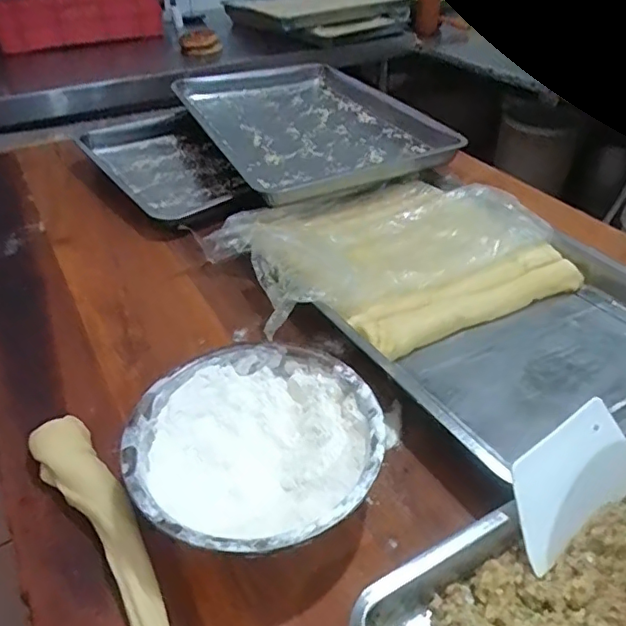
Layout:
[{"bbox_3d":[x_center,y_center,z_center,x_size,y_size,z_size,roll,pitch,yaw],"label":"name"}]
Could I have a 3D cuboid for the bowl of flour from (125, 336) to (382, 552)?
[{"bbox_3d":[-0.052,0.129,0.514,0.219,0.082,0.219,0,39,0],"label":"bowl of flour"}]

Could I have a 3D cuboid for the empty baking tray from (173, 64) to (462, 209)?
[{"bbox_3d":[-0.012,-0.404,1.130,0.431,0.037,0.595,-18,42,-21],"label":"empty baking tray"}]

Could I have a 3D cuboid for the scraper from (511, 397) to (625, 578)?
[{"bbox_3d":[0.225,0.141,0.479,0.144,0.091,0.005,-29,8,-22],"label":"scraper"}]

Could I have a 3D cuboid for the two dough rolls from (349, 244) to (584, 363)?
[{"bbox_3d":[0.207,-0.016,0.723,0.340,0.035,0.077,-19,43,-22],"label":"two dough rolls"}]

